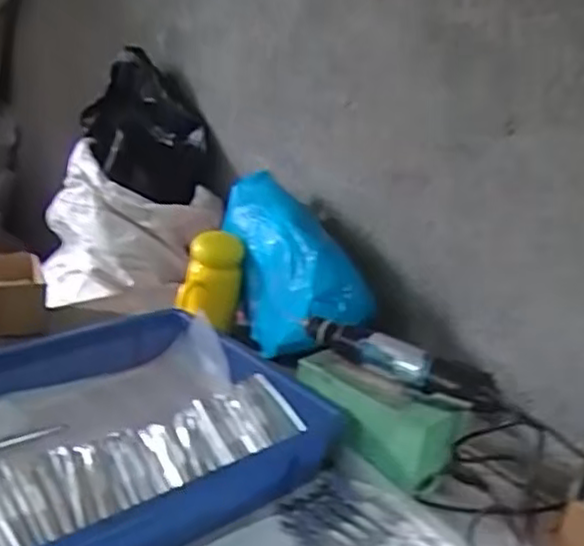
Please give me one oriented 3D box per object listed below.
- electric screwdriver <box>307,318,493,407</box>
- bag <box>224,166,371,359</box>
[{"bbox_3d":[0.100,0.091,0.681,0.202,0.050,0.030,23,24,35],"label":"electric screwdriver"},{"bbox_3d":[0.001,-0.010,0.921,0.130,0.131,0.298,-4,48,-30],"label":"bag"}]

